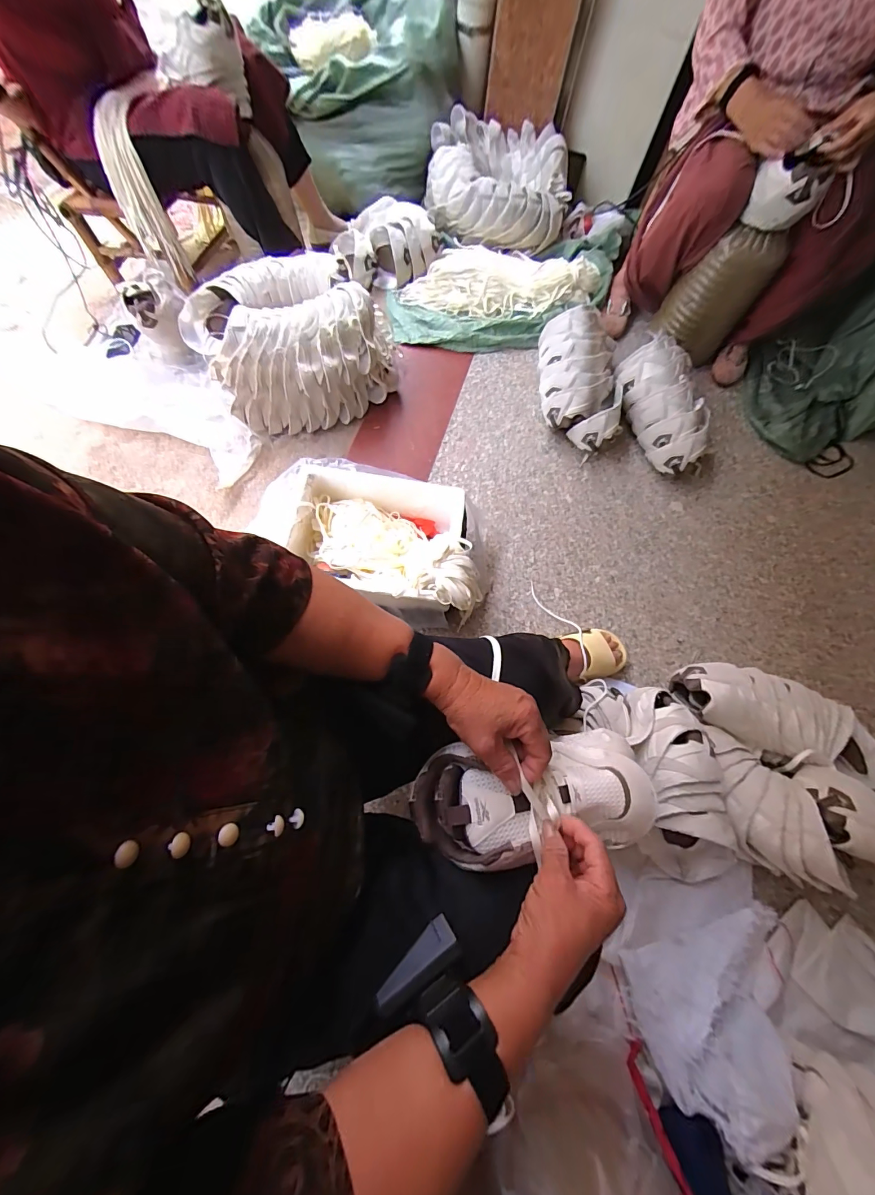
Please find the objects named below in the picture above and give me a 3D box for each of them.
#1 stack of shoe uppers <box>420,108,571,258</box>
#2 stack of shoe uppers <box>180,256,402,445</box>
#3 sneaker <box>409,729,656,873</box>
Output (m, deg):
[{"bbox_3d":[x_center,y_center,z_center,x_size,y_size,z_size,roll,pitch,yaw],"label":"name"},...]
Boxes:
[{"bbox_3d":[0.184,-1.296,1.276,0.441,0.179,0.360,8,75,2],"label":"stack of shoe uppers"},{"bbox_3d":[-0.369,-0.648,1.061,0.508,0.233,0.344,-18,73,-9],"label":"stack of shoe uppers"},{"bbox_3d":[0.093,0.196,0.412,0.229,0.083,0.101,-7,75,-6],"label":"sneaker"}]

